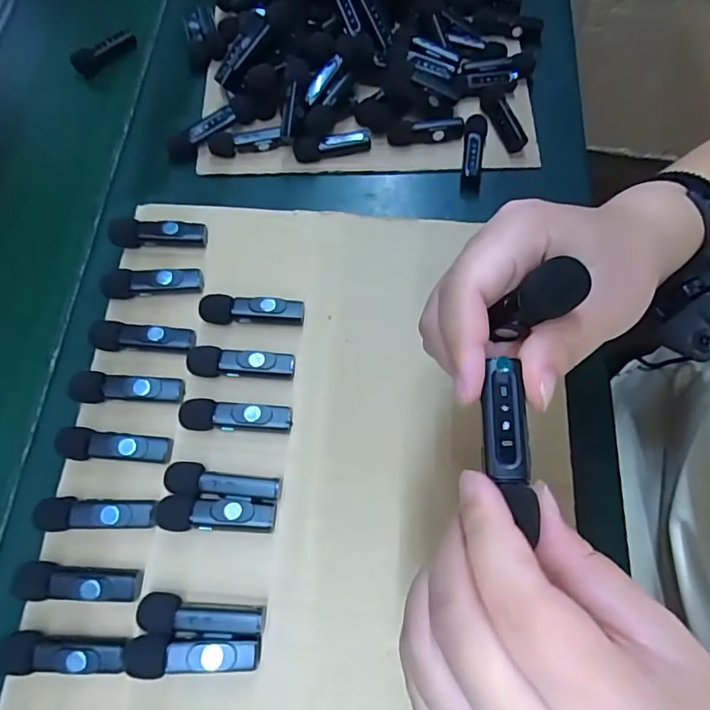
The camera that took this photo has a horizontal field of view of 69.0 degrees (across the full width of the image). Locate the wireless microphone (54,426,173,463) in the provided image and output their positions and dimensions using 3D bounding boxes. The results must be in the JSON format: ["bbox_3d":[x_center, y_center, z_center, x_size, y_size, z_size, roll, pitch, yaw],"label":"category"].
[{"bbox_3d":[-0.141,0.053,0.302,0.062,0.012,0.018,0,68,5],"label":"wireless microphone"}]

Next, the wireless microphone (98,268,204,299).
[{"bbox_3d":[-0.134,-0.048,0.342,0.064,0.013,0.016,-7,68,2],"label":"wireless microphone"}]

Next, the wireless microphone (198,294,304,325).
[{"bbox_3d":[-0.067,-0.029,0.334,0.065,0.011,0.016,0,68,5],"label":"wireless microphone"}]

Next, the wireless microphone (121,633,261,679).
[{"bbox_3d":[-0.083,0.155,0.268,0.066,0.022,0.019,-1,68,4],"label":"wireless microphone"}]

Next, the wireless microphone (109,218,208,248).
[{"bbox_3d":[-0.135,-0.085,0.354,0.064,0.017,0.015,-4,68,3],"label":"wireless microphone"}]

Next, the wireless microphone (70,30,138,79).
[{"bbox_3d":[-0.244,-0.295,0.505,0.065,0.027,0.016,-29,69,-7],"label":"wireless microphone"}]

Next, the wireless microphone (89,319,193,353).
[{"bbox_3d":[-0.135,-0.012,0.326,0.064,0.011,0.017,-1,68,4],"label":"wireless microphone"}]

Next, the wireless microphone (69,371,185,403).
[{"bbox_3d":[-0.139,0.020,0.315,0.066,0.011,0.017,-1,68,4],"label":"wireless microphone"}]

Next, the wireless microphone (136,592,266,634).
[{"bbox_3d":[-0.080,0.138,0.275,0.065,0.021,0.018,0,68,5],"label":"wireless microphone"}]

